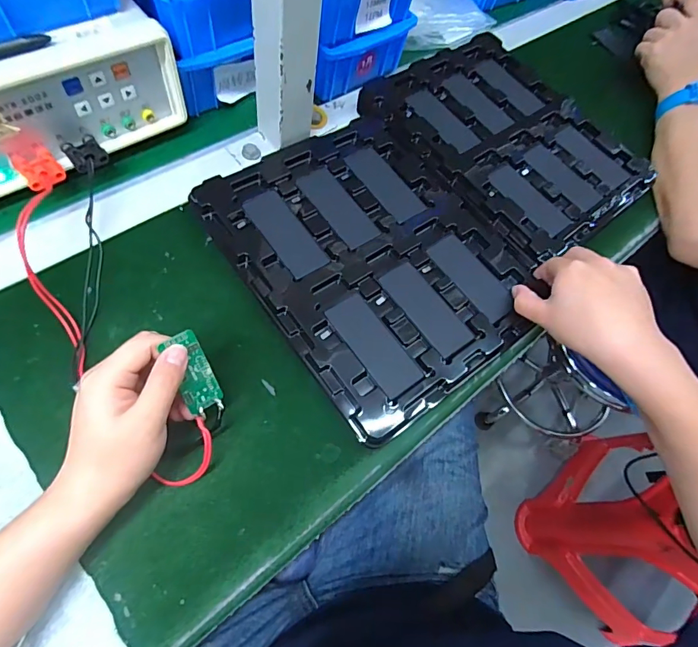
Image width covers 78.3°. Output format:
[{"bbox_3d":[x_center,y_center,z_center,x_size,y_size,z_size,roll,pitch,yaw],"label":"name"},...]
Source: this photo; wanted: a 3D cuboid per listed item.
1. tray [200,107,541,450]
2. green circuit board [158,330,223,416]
[{"bbox_3d":[0.023,-0.065,0.393,0.222,0.017,0.280,-32,74,-19],"label":"tray"},{"bbox_3d":[-0.105,0.033,0.288,0.024,0.054,0.004,-30,24,-29],"label":"green circuit board"}]

